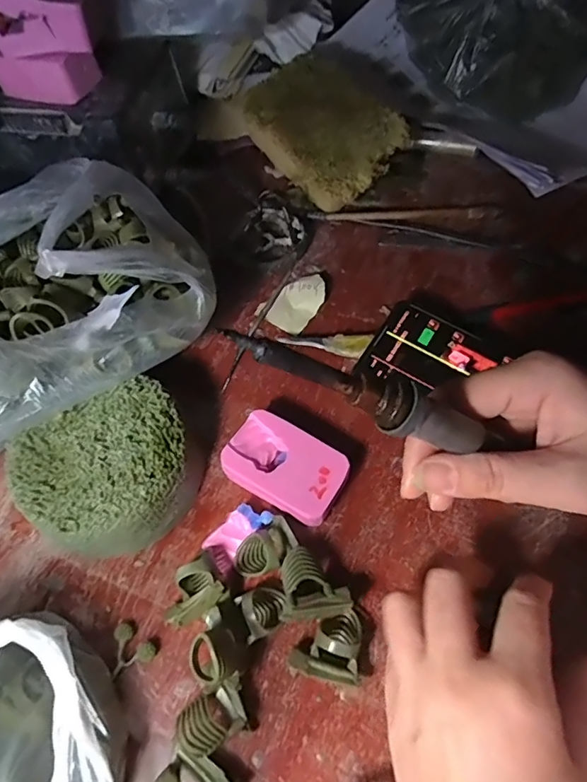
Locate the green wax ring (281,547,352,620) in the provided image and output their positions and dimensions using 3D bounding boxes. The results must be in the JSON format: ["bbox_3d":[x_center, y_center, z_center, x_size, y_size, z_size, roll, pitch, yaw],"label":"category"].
[{"bbox_3d":[0.010,0.104,0.266,0.036,0.021,0.035,-7,61,-2],"label":"green wax ring"}]

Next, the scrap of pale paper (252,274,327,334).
[{"bbox_3d":[0.001,-0.068,0.370,0.035,0.008,0.052,33,67,18],"label":"scrap of pale paper"}]

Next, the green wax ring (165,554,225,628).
[{"bbox_3d":[-0.055,0.109,0.264,0.033,0.028,0.025,-28,64,-13],"label":"green wax ring"}]

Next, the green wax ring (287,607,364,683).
[{"bbox_3d":[0.017,0.130,0.253,0.034,0.021,0.032,8,62,6],"label":"green wax ring"}]

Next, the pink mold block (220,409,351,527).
[{"bbox_3d":[-0.005,0.047,0.299,0.071,0.022,0.049,27,65,16],"label":"pink mold block"}]

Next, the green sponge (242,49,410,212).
[{"bbox_3d":[0.025,-0.223,0.419,0.093,0.042,0.137,-42,76,-2],"label":"green sponge"}]

